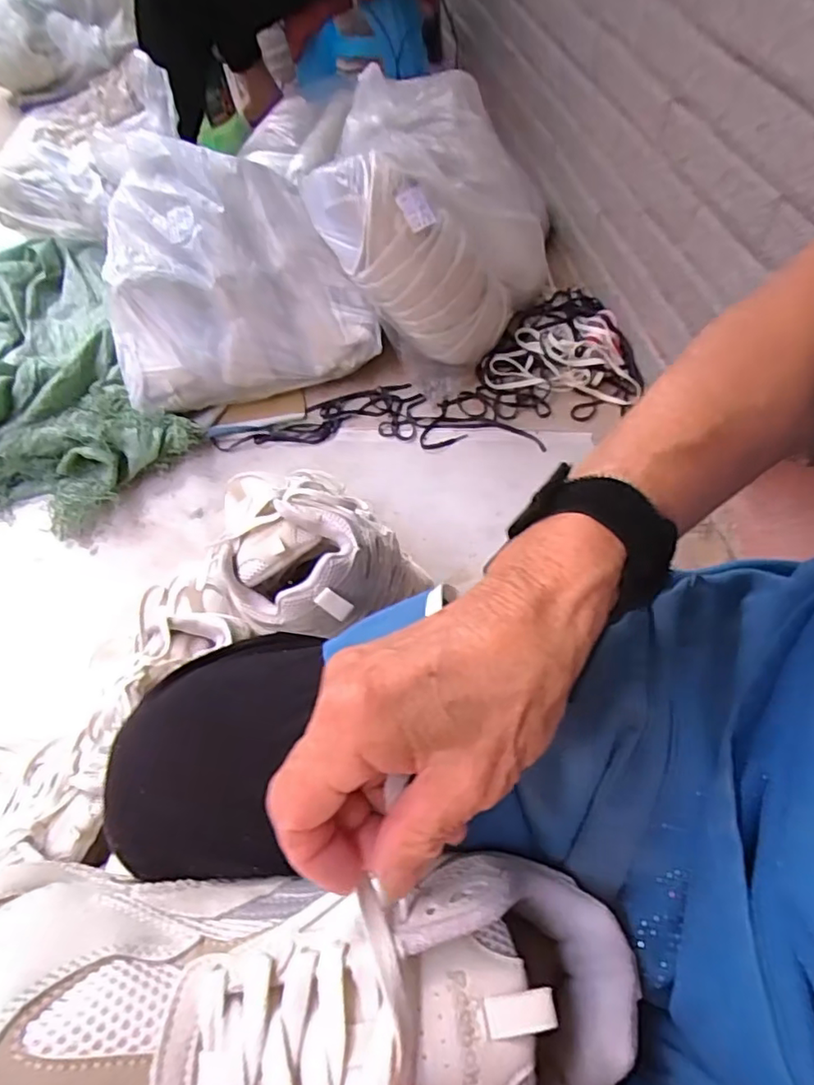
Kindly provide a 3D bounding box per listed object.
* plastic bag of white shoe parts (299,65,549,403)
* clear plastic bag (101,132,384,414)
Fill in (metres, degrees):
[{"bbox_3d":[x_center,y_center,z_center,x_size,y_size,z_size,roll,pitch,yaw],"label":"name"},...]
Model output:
[{"bbox_3d":[0.030,-0.498,0.958,0.357,0.283,0.344,37,66,24],"label":"plastic bag of white shoe parts"},{"bbox_3d":[-0.285,-0.429,0.965,0.394,0.252,0.340,-15,57,-6],"label":"clear plastic bag"}]

